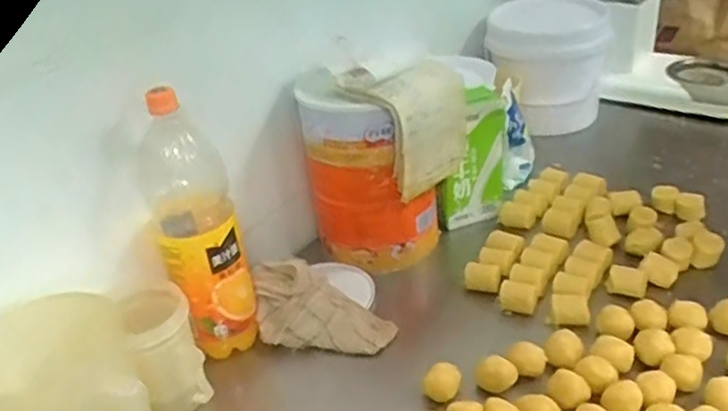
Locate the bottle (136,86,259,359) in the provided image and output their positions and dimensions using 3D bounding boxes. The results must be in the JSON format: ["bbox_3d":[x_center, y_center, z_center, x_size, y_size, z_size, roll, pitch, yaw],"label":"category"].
[{"bbox_3d":[-0.199,0.025,0.810,0.100,0.304,0.111,-20,35,-23],"label":"bottle"}]

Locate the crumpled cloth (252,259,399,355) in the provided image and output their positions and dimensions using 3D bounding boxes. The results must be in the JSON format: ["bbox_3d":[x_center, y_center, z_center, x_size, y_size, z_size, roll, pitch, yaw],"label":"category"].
[{"bbox_3d":[-0.046,0.124,0.873,0.168,0.083,0.097,5,33,16],"label":"crumpled cloth"}]

